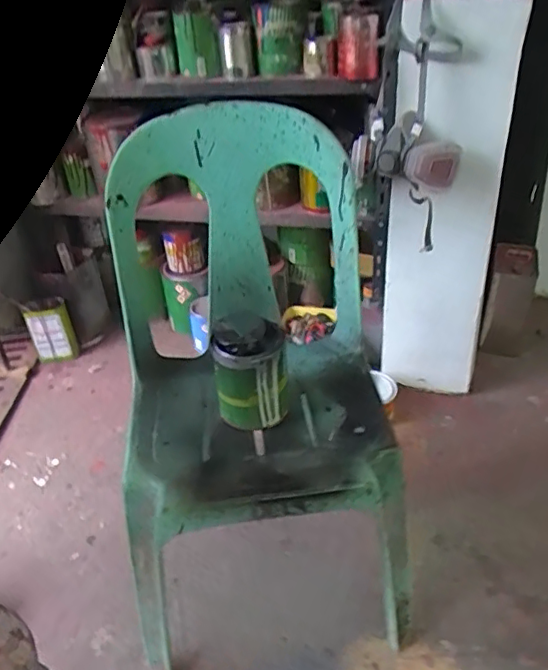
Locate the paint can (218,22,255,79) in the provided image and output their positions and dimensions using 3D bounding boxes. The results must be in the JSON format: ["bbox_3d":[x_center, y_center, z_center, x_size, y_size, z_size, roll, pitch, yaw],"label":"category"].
[{"bbox_3d":[-0.088,-0.670,1.367,0.078,0.107,0.077,-6,36,-1],"label":"paint can"}]

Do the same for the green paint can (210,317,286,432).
[{"bbox_3d":[-0.037,0.048,0.855,0.101,0.139,0.096,-6,35,-1],"label":"green paint can"}]

